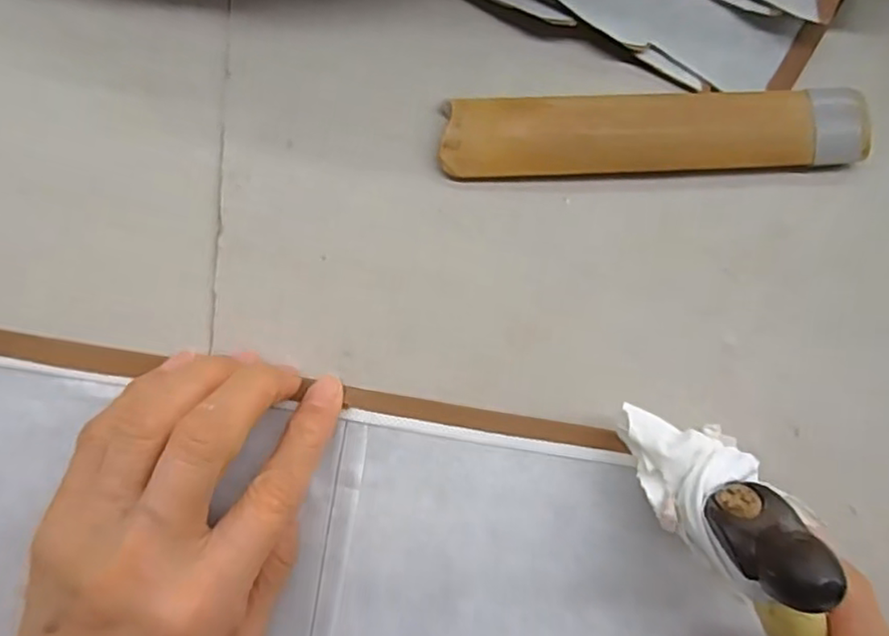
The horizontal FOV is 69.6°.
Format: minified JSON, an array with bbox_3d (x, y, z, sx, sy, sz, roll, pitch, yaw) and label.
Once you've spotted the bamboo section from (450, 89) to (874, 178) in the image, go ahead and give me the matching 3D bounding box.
[{"bbox_3d":[0.086,-0.073,0.252,0.171,0.011,0.031,-4,89,-5],"label":"bamboo section"}]

